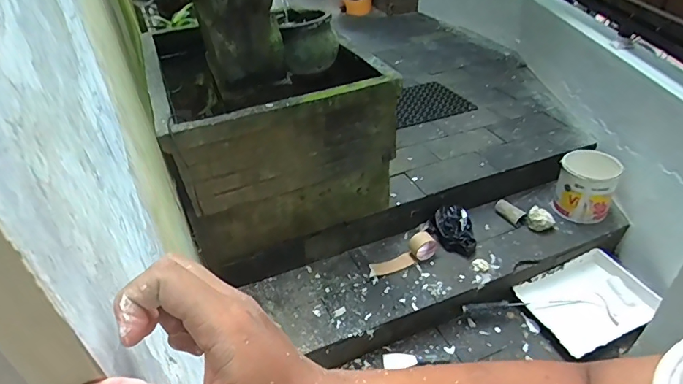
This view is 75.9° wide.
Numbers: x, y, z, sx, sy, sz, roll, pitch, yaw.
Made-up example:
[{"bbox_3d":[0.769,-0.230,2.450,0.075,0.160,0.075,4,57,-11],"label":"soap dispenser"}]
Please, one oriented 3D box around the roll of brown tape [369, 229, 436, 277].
[{"bbox_3d":[0.197,0.201,1.426,0.242,0.070,0.071,-19,38,-19],"label":"roll of brown tape"}]

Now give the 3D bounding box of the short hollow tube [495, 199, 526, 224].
[{"bbox_3d":[0.614,0.064,1.600,0.052,0.046,0.110,-24,40,-25],"label":"short hollow tube"}]

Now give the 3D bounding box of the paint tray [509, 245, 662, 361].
[{"bbox_3d":[0.808,0.348,1.423,0.389,0.064,0.275,-17,38,-16],"label":"paint tray"}]

